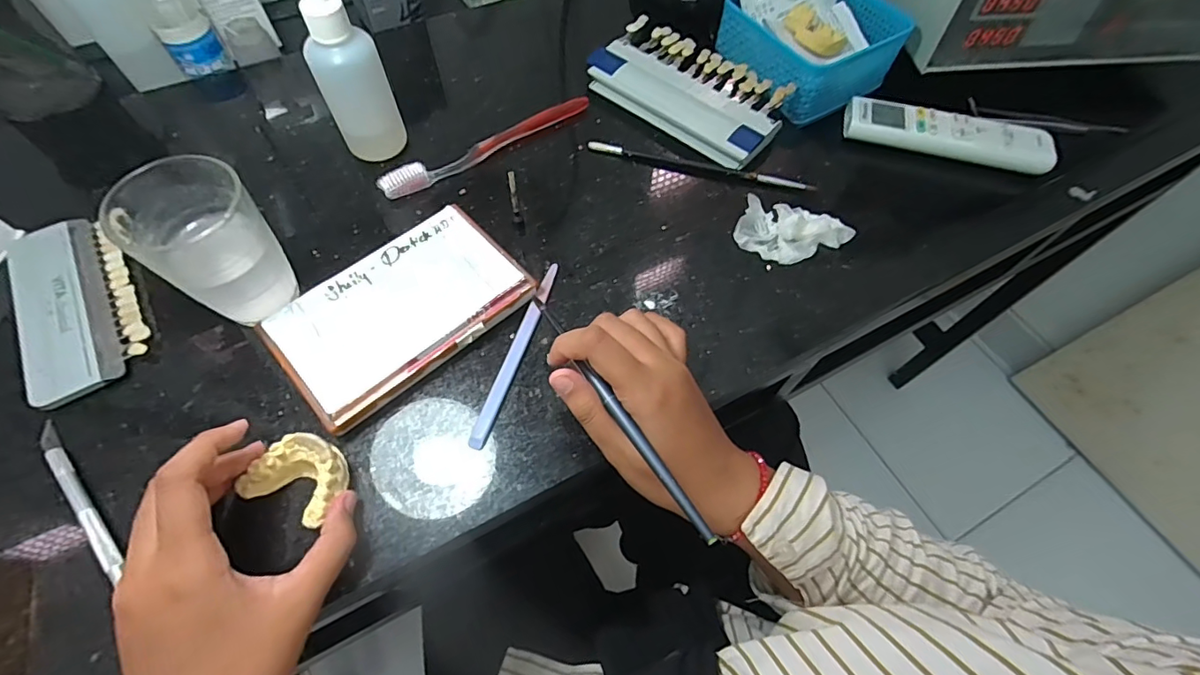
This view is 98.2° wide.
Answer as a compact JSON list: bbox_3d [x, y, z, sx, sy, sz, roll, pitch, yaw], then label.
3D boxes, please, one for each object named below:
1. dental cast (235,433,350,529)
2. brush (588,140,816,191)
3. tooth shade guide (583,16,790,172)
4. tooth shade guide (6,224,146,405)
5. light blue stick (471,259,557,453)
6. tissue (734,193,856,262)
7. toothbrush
[{"bbox_3d":[-0.164,0.076,0.285,0.049,0.021,0.040,21,65,8],"label":"dental cast"},{"bbox_3d":[0.081,-0.141,0.426,0.184,0.010,0.008,14,64,5],"label":"brush"},{"bbox_3d":[0.078,-0.221,0.460,0.173,0.022,0.096,34,68,14],"label":"tooth shade guide"},{"bbox_3d":[-0.348,-0.026,0.344,0.064,0.009,0.147,-31,69,-16],"label":"tooth shade guide"},{"bbox_3d":[-0.054,0.007,0.341,0.010,0.008,0.137,18,65,6],"label":"light blue stick"},{"bbox_3d":[0.143,-0.078,0.388,0.077,0.015,0.051,27,66,11],"label":"tissue"},{"bbox_3d":[-0.090,-0.160,0.428,0.189,0.012,0.019,-32,69,-17],"label":"toothbrush"}]

